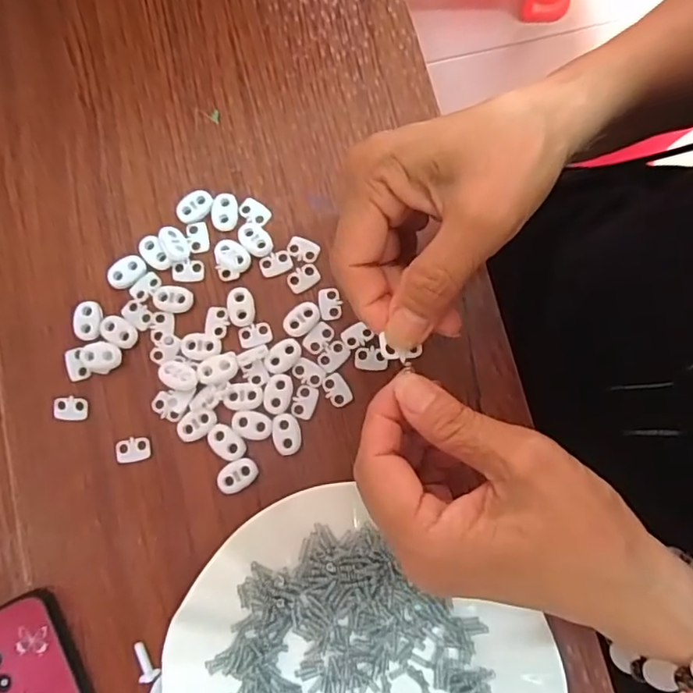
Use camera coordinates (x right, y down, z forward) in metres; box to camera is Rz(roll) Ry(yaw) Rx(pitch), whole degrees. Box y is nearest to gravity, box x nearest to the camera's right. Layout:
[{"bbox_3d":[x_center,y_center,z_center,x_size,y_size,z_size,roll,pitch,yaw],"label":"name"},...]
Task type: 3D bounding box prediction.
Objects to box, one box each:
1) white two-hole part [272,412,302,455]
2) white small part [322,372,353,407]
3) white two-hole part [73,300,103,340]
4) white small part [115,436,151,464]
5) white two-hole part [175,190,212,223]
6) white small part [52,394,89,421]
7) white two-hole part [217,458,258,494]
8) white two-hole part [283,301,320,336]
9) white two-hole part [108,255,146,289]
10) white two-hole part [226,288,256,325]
[{"bbox_3d":[-0.033,0.048,0.311,0.016,0.004,0.023,-6,80,-1],"label":"white two-hole part"},{"bbox_3d":[-0.006,0.025,0.316,0.013,0.004,0.019,-30,81,-6],"label":"white small part"},{"bbox_3d":[-0.149,-0.015,0.324,0.016,0.005,0.022,3,79,0],"label":"white two-hole part"},{"bbox_3d":[-0.119,0.058,0.312,0.020,0.004,0.013,-7,80,-2],"label":"white small part"},{"bbox_3d":[-0.090,-0.083,0.335,0.022,0.007,0.015,-31,81,-6],"label":"white two-hole part"},{"bbox_3d":[-0.156,0.034,0.316,0.019,0.004,0.014,3,79,0],"label":"white small part"},{"bbox_3d":[-0.060,0.071,0.306,0.023,0.004,0.015,-31,81,-6],"label":"white two-hole part"},{"bbox_3d":[-0.026,-0.016,0.323,0.023,0.004,0.015,-42,82,-7],"label":"white two-hole part"},{"bbox_3d":[-0.128,-0.044,0.328,0.023,0.005,0.015,-37,82,-7],"label":"white two-hole part"},{"bbox_3d":[-0.061,-0.023,0.324,0.016,0.004,0.022,-10,80,-2],"label":"white two-hole part"}]

